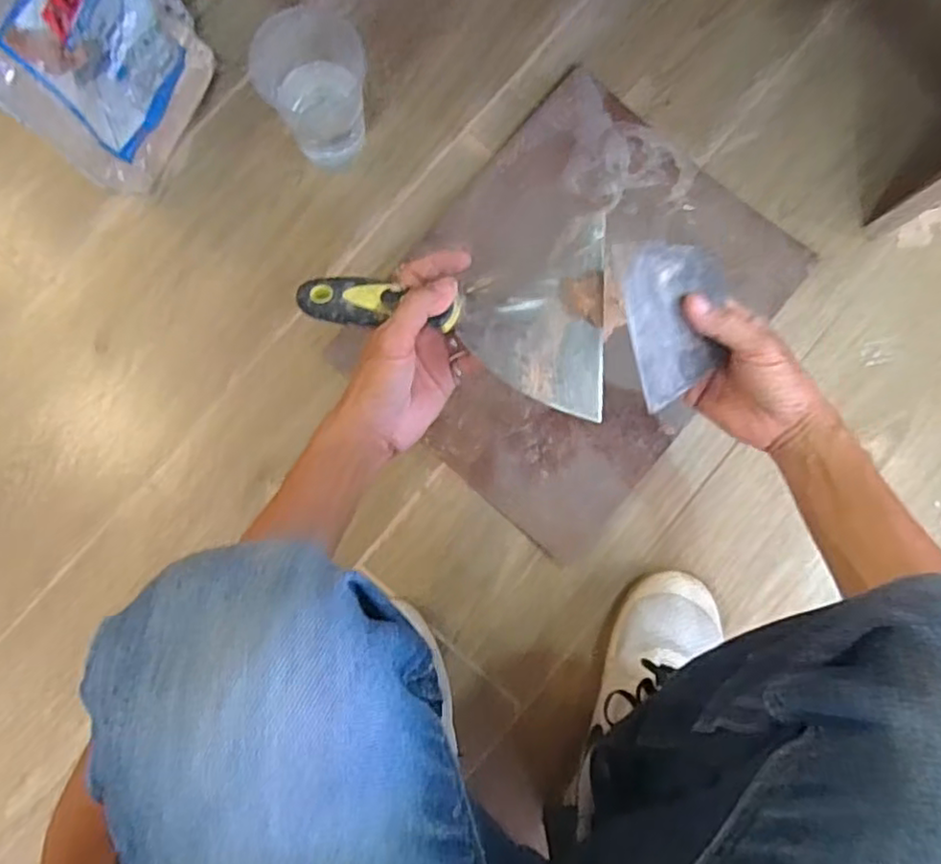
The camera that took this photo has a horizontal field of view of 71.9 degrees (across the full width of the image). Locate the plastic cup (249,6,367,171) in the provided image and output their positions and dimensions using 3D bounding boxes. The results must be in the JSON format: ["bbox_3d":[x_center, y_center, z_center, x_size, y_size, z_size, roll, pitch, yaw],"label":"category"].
[{"bbox_3d":[-0.140,-0.311,0.603,0.097,0.115,0.089,0,84,-2],"label":"plastic cup"}]

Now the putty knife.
[{"bbox_3d":[-0.010,-0.083,0.436,0.202,0.019,0.126,5,84,0],"label":"putty knife"}]

